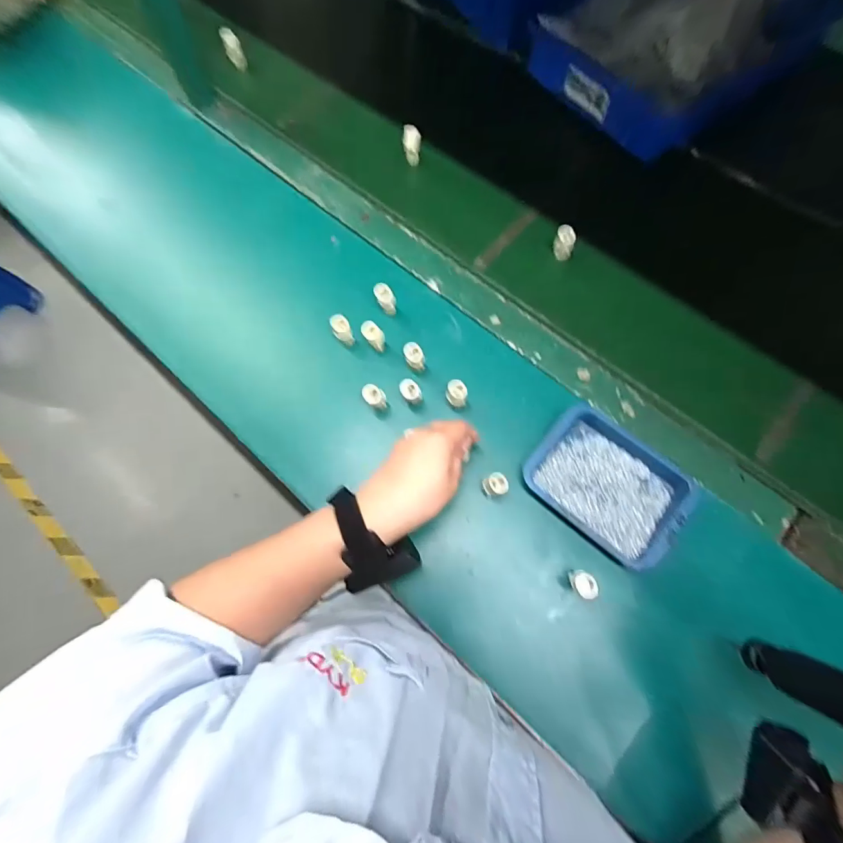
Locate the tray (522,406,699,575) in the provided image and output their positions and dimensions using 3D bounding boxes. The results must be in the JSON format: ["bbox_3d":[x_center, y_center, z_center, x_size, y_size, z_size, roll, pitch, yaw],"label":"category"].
[{"bbox_3d":[0.204,0.065,0.454,0.161,0.031,0.130,40,76,12],"label":"tray"}]

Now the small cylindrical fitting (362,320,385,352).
[{"bbox_3d":[-0.058,-0.102,0.514,0.025,0.050,0.024,0,72,0],"label":"small cylindrical fitting"}]

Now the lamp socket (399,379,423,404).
[{"bbox_3d":[-0.013,-0.031,0.489,0.024,0.047,0.021,22,73,7],"label":"lamp socket"}]

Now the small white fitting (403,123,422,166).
[{"bbox_3d":[-0.014,-0.413,0.626,0.025,0.058,0.023,1,72,1],"label":"small white fitting"}]

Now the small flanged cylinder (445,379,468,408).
[{"bbox_3d":[0.040,-0.027,0.486,0.024,0.049,0.026,11,72,4],"label":"small flanged cylinder"}]

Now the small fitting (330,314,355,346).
[{"bbox_3d":[-0.098,-0.110,0.518,0.022,0.048,0.024,0,72,0],"label":"small fitting"}]

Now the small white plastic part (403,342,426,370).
[{"bbox_3d":[-0.008,-0.077,0.497,0.024,0.043,0.017,-2,72,0],"label":"small white plastic part"}]

